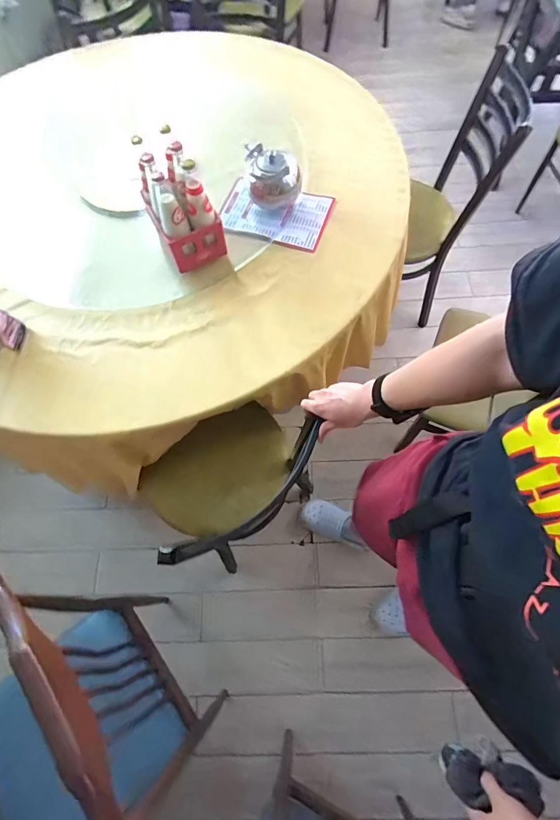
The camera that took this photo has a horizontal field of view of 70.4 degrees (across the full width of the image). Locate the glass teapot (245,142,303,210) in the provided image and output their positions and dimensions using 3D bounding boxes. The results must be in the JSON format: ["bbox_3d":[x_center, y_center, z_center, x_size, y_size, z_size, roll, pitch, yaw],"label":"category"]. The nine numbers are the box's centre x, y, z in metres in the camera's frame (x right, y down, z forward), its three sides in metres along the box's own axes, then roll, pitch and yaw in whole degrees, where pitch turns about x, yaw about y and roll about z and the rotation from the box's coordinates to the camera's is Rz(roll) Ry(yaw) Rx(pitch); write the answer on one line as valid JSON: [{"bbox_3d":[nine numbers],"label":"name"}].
[{"bbox_3d":[-0.016,-0.595,1.016,0.139,0.112,0.103,-2,66,2],"label":"glass teapot"}]

